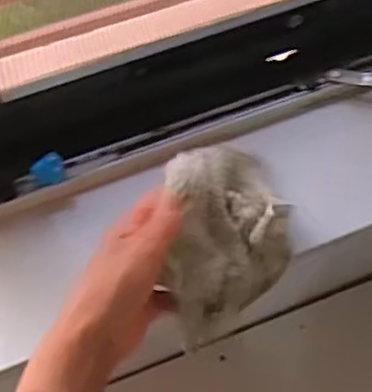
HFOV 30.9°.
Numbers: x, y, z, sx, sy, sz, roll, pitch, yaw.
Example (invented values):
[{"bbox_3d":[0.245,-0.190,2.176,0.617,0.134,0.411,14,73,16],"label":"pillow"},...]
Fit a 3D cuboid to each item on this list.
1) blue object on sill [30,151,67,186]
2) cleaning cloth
[{"bbox_3d":[-0.119,-0.022,0.582,0.027,0.029,0.014,-18,60,-8],"label":"blue object on sill"},{"bbox_3d":[0.036,0.027,0.529,0.093,0.091,0.154,1,59,3],"label":"cleaning cloth"}]

